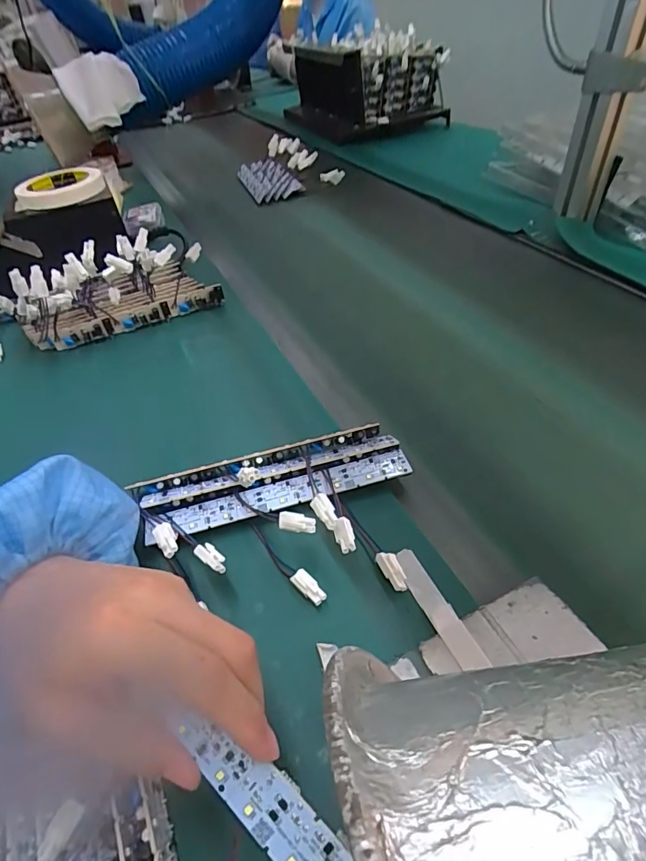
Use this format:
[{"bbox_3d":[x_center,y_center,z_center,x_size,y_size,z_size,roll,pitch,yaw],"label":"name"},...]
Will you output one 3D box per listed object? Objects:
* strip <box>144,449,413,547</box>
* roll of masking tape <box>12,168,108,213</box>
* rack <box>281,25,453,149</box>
[{"bbox_3d":[-0.031,0.046,0.333,0.189,0.004,0.023,-14,50,-7],"label":"strip"},{"bbox_3d":[-0.340,-0.314,0.598,0.107,0.021,0.120,-25,47,-17],"label":"roll of masking tape"},{"bbox_3d":[0.087,-0.878,1.174,0.257,0.169,0.413,-23,46,-16],"label":"rack"}]

